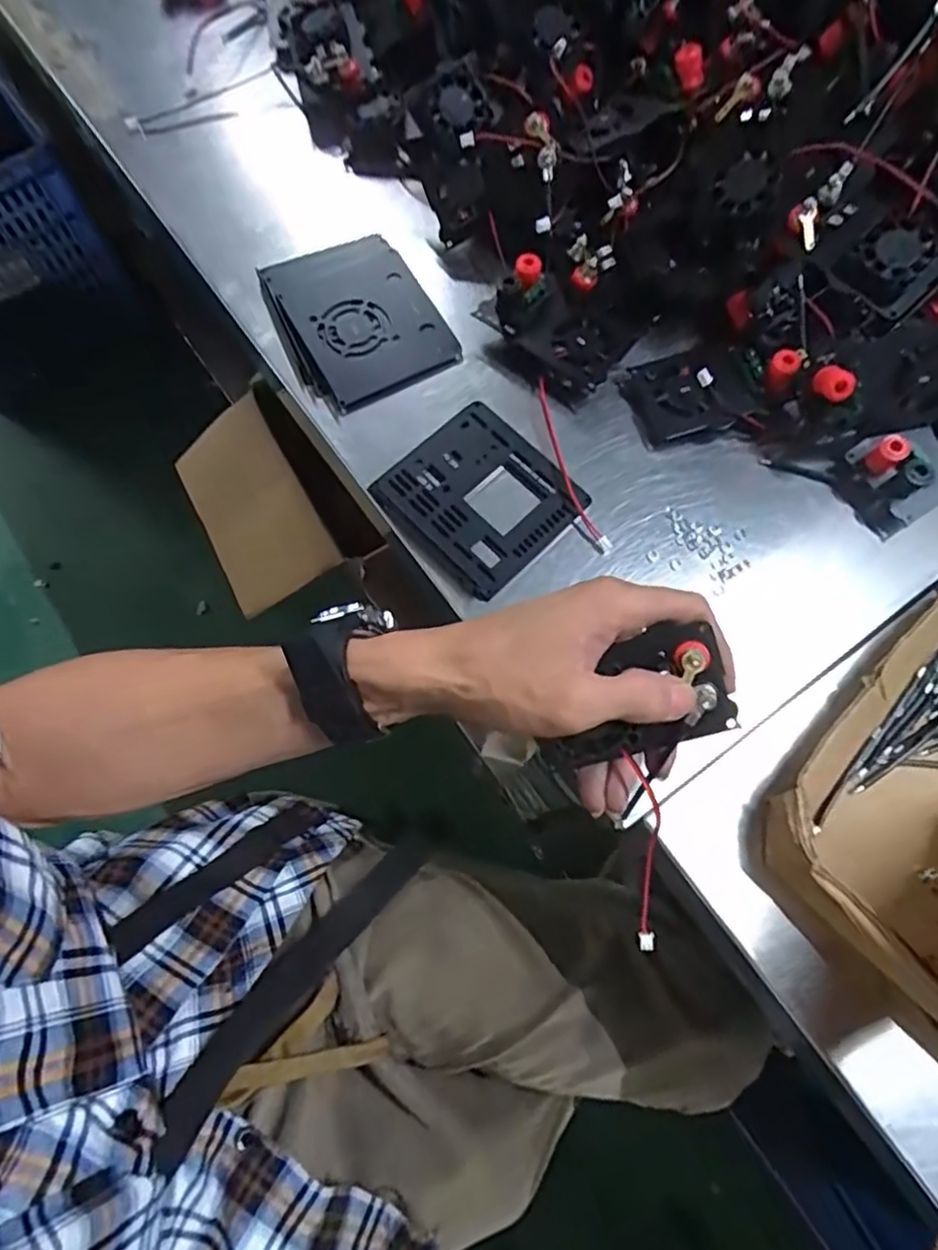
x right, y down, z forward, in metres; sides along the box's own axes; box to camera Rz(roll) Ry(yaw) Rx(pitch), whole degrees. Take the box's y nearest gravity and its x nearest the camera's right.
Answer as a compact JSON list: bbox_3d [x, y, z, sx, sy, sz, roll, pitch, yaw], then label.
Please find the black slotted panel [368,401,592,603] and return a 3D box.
[{"bbox_3d":[0.007,-0.075,0.381,0.089,0.005,0.100,-41,76,-13],"label":"black slotted panel"}]

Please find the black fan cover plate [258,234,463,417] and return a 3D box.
[{"bbox_3d":[-0.073,-0.202,0.421,0.095,0.009,0.127,-25,73,-8],"label":"black fan cover plate"}]

